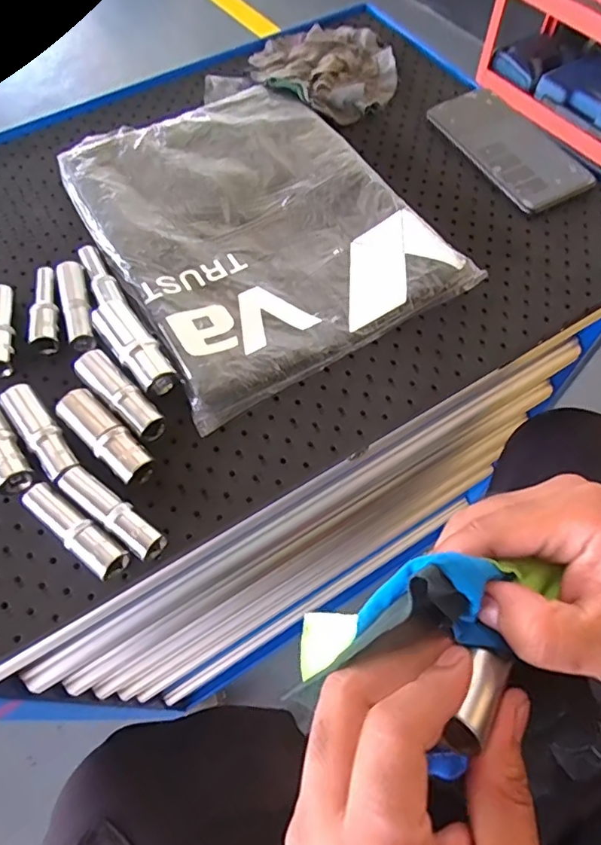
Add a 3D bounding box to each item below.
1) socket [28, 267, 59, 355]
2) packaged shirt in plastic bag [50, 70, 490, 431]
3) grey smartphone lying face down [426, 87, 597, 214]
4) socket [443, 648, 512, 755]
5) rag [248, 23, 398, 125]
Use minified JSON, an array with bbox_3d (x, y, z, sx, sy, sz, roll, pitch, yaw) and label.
[{"bbox_3d":[-0.199,-0.091,0.430,0.020,0.014,0.079,-9,62,-3],"label":"socket"},{"bbox_3d":[-0.051,-0.181,0.470,0.233,0.016,0.332,-29,65,-13],"label":"packaged shirt in plastic bag"},{"bbox_3d":[0.193,-0.262,0.515,0.074,0.011,0.163,-25,65,-11],"label":"grey smartphone lying face down"},{"bbox_3d":[0.066,0.102,0.203,0.015,0.013,0.040,33,51,17],"label":"socket"},{"bbox_3d":[0.025,-0.377,0.575,0.144,0.027,0.168,-8,62,-3],"label":"rag"}]

